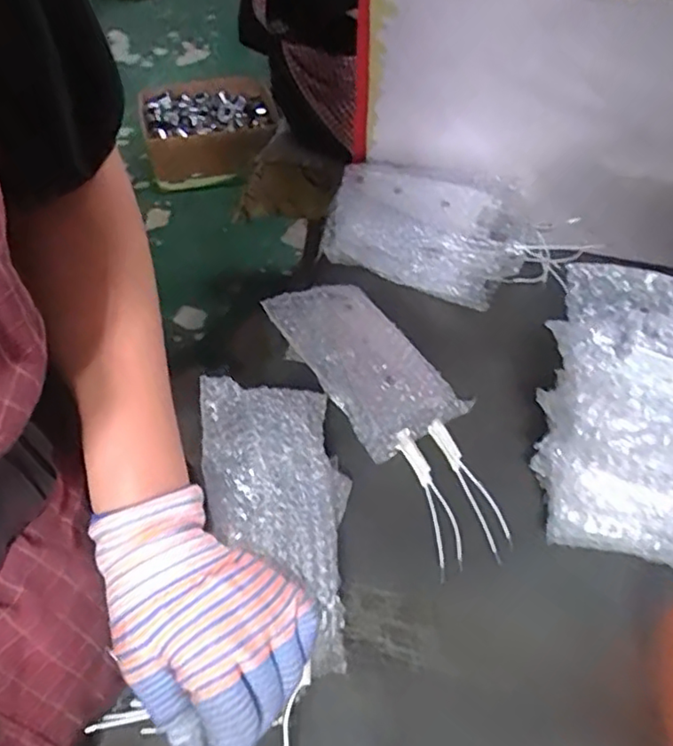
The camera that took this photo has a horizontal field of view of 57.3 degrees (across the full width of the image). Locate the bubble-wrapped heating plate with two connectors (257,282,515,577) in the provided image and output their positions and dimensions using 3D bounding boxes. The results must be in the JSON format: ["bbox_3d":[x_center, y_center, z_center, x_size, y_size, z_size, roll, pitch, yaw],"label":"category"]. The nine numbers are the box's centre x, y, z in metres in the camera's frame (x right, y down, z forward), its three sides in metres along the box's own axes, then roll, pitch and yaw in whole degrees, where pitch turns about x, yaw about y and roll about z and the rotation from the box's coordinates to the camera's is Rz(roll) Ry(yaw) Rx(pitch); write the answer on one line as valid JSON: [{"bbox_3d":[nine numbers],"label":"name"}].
[{"bbox_3d":[0.044,0.020,0.482,0.088,0.039,0.246,-26,57,-20],"label":"bubble-wrapped heating plate with two connectors"}]

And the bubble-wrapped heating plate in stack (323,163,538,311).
[{"bbox_3d":[0.088,-0.141,0.600,0.189,0.071,0.107,15,53,10],"label":"bubble-wrapped heating plate in stack"}]

